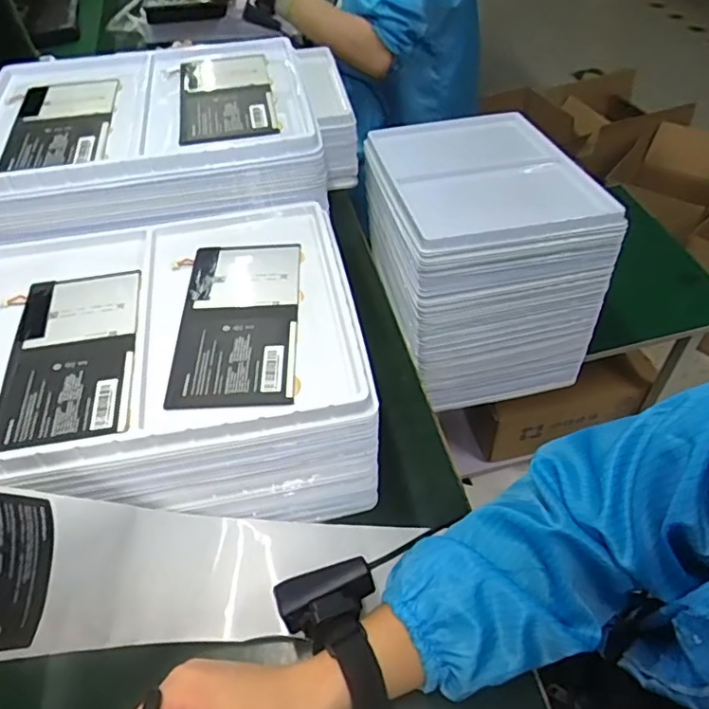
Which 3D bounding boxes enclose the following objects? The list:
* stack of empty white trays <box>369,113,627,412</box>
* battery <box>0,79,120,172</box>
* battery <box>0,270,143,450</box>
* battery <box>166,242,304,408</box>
[{"bbox_3d":[0.172,-0.157,0.836,0.254,0.285,0.325,-12,50,-5],"label":"stack of empty white trays"},{"bbox_3d":[-0.284,-0.227,0.552,0.093,0.009,0.164,-9,49,-3],"label":"battery"},{"bbox_3d":[-0.216,-0.004,0.436,0.093,0.006,0.171,-9,49,-6],"label":"battery"},{"bbox_3d":[-0.093,-0.033,0.455,0.092,0.007,0.173,-4,49,1],"label":"battery"}]

